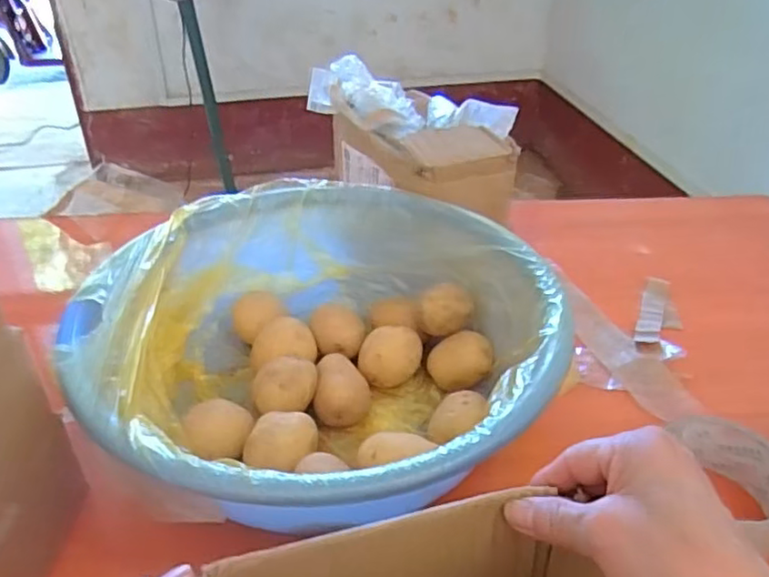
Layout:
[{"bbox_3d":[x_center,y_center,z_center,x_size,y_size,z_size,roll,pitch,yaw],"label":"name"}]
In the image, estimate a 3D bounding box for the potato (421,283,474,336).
[{"bbox_3d":[0.050,0.015,0.520,0.048,0.035,0.043,3,36,3],"label":"potato"}]

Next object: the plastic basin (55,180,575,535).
[{"bbox_3d":[-0.038,0.046,0.474,0.313,0.113,0.329,0,36,0],"label":"plastic basin"}]

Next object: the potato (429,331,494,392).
[{"bbox_3d":[0.063,0.060,0.521,0.051,0.033,0.043,-22,67,10],"label":"potato"}]

